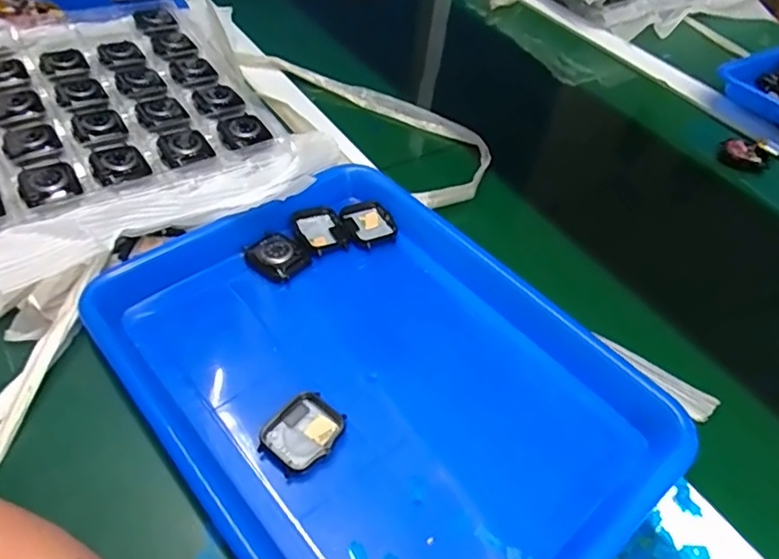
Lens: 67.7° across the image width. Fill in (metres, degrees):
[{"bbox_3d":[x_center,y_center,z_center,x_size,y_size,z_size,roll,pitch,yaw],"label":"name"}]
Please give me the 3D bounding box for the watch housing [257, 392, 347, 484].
[{"bbox_3d":[-0.052,0.093,0.347,0.039,0.015,0.046,31,53,20],"label":"watch housing"}]

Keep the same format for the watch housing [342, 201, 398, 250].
[{"bbox_3d":[-0.016,-0.046,0.477,0.036,0.010,0.045,-14,51,-18],"label":"watch housing"}]

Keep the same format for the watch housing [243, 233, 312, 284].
[{"bbox_3d":[-0.087,-0.018,0.447,0.037,0.011,0.044,-31,58,-28],"label":"watch housing"}]

